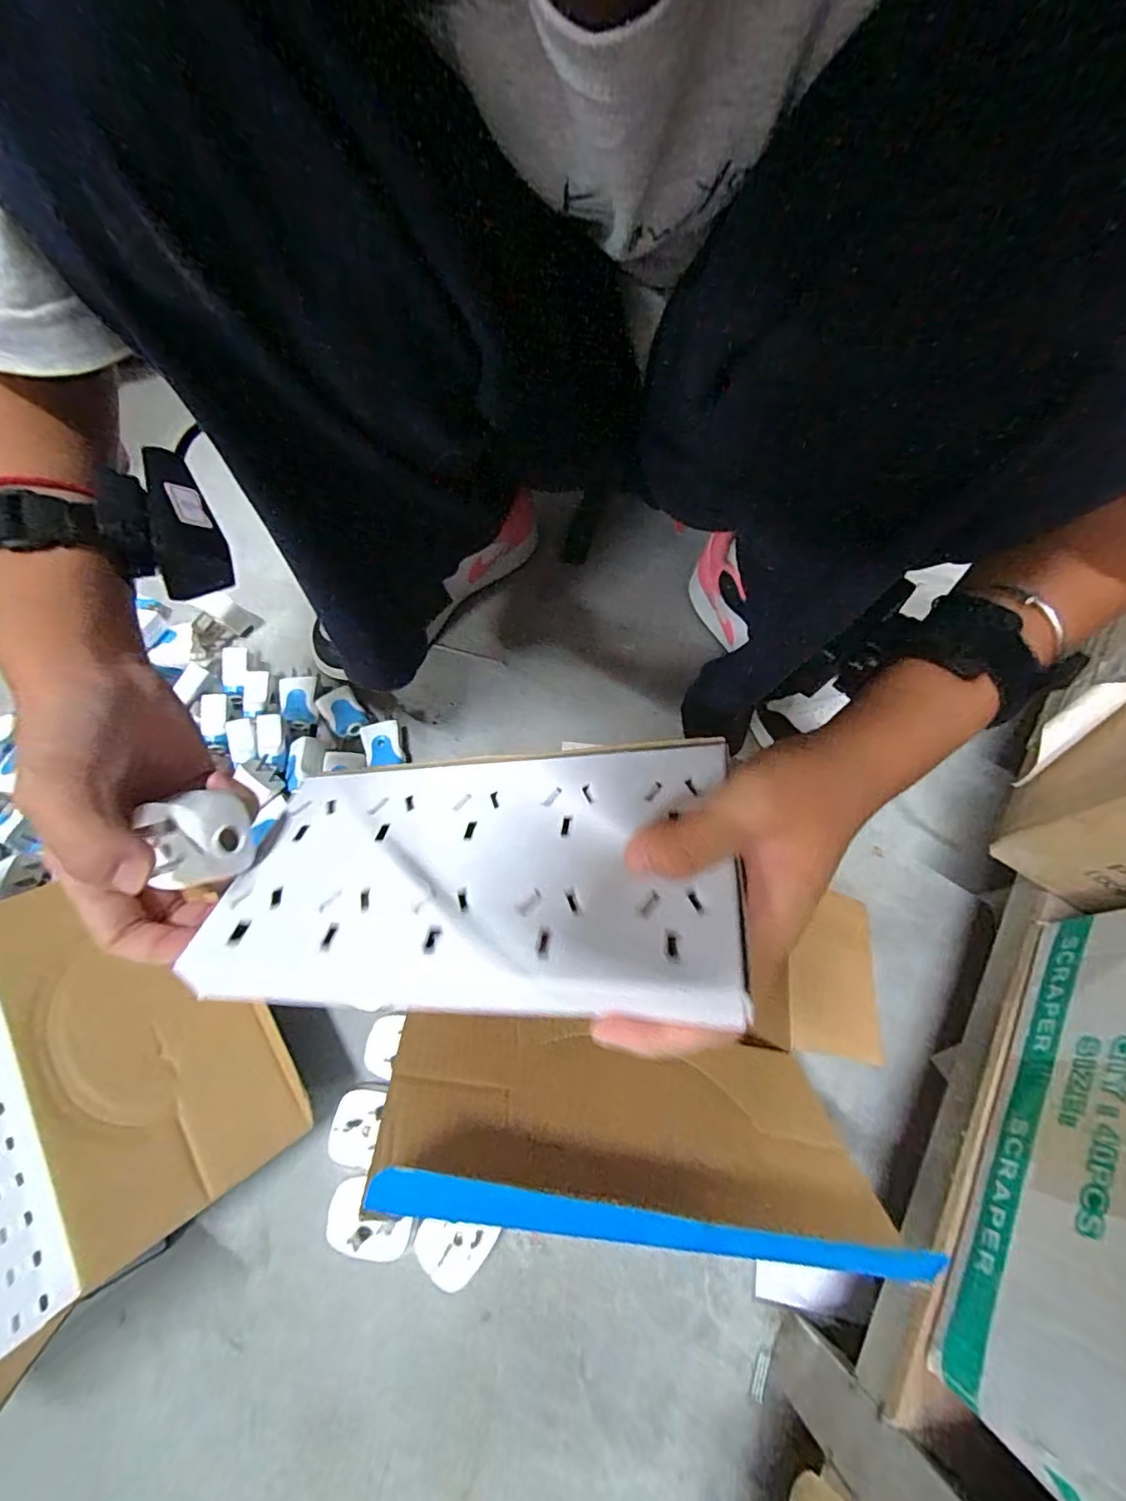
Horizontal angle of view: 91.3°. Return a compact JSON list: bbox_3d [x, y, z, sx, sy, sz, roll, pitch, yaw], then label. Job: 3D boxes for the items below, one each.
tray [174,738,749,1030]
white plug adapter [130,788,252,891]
[{"bbox_3d":[-0.039,0.045,0.225,0.204,0.009,0.116,-4,43,15],"label":"tray"},{"bbox_3d":[-0.156,0.037,0.230,0.041,0.022,0.034,-9,64,-7],"label":"white plug adapter"}]

